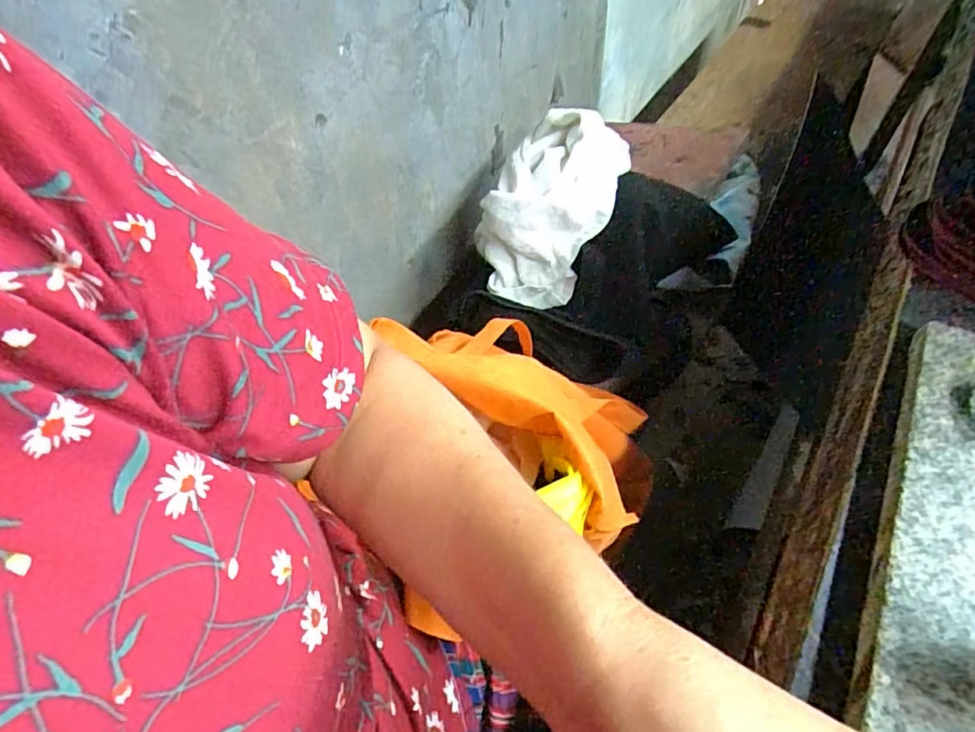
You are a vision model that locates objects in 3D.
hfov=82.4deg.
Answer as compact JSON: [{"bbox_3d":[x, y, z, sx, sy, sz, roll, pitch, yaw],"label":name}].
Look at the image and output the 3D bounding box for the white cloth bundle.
[{"bbox_3d":[0.071,-0.194,0.666,0.152,0.115,0.218,16,59,15],"label":"white cloth bundle"}]

